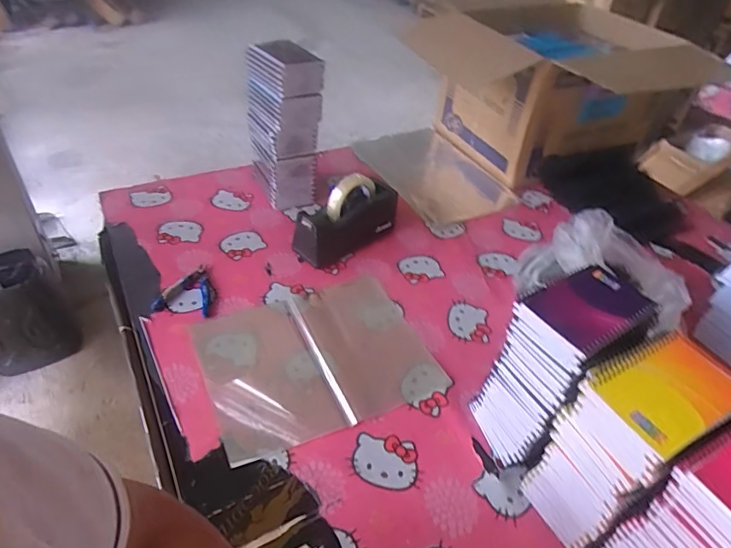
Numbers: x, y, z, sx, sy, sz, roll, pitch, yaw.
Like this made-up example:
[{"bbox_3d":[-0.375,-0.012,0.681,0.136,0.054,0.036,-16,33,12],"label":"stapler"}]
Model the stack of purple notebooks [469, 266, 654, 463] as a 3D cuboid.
[{"bbox_3d":[0.222,0.118,0.603,0.136,0.241,0.101,-25,51,-31],"label":"stack of purple notebooks"}]

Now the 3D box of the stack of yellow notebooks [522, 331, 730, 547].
[{"bbox_3d":[0.264,0.187,0.529,0.132,0.242,0.100,-18,47,-25],"label":"stack of yellow notebooks"}]

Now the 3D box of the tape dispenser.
[{"bbox_3d":[-0.035,-0.101,0.902,0.196,0.115,0.077,-25,51,-31],"label":"tape dispenser"}]

